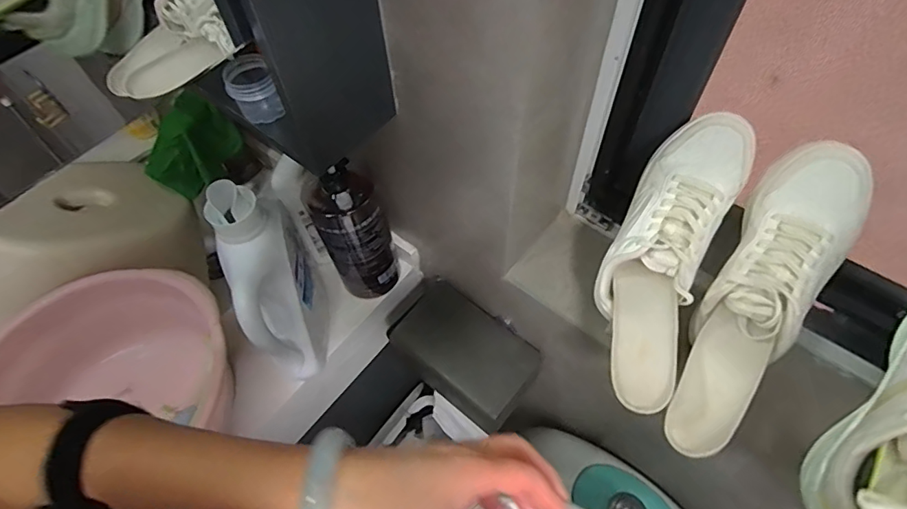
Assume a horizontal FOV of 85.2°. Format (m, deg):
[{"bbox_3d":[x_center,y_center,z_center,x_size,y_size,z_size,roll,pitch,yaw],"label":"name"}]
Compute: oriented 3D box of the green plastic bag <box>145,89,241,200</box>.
[{"bbox_3d":[-0.440,-0.183,0.822,0.051,0.123,0.142,21,60,15],"label":"green plastic bag"}]

